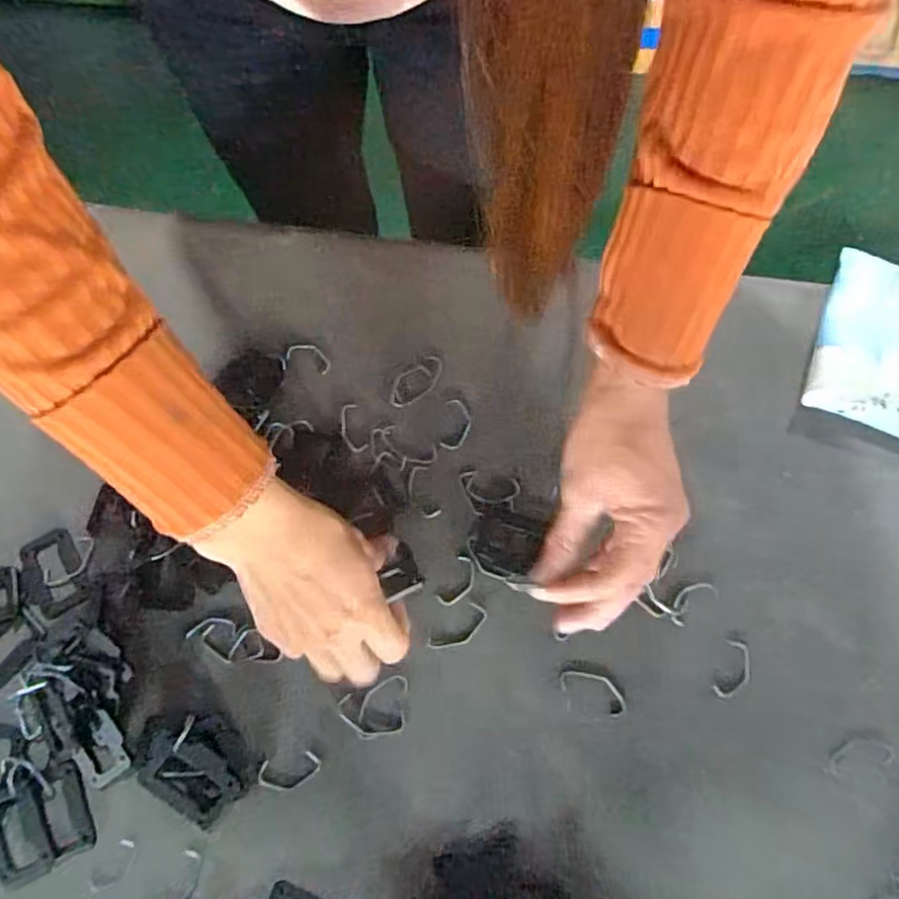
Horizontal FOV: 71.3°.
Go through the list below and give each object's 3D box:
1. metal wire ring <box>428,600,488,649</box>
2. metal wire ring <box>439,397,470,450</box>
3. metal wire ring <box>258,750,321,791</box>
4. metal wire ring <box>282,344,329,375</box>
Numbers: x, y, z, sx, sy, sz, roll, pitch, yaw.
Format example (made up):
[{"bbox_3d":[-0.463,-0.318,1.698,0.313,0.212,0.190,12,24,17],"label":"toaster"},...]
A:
[{"bbox_3d":[0.005,0.113,0.393,0.041,0.004,0.020,-32,79,-7],"label":"metal wire ring"},{"bbox_3d":[0.005,-0.017,0.425,0.018,0.004,0.035,9,77,2],"label":"metal wire ring"},{"bbox_3d":[-0.096,0.195,0.377,0.037,0.004,0.019,-12,77,-3],"label":"metal wire ring"},{"bbox_3d":[-0.100,-0.065,0.437,0.034,0.004,0.020,9,77,2],"label":"metal wire ring"}]

